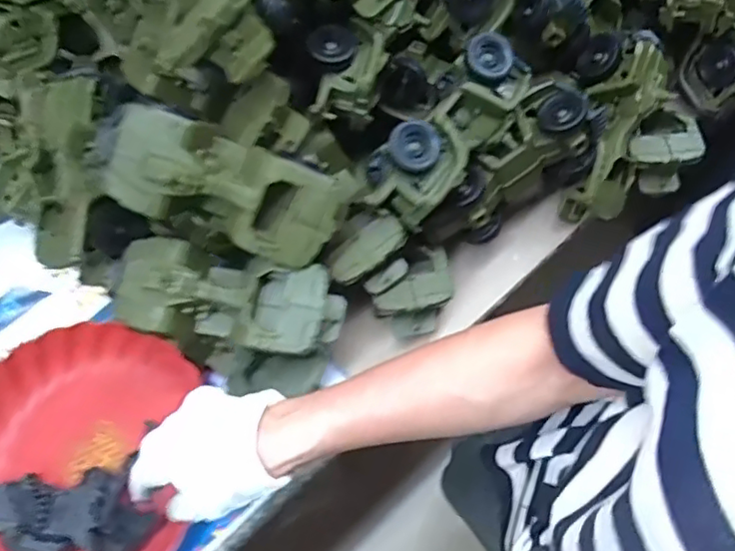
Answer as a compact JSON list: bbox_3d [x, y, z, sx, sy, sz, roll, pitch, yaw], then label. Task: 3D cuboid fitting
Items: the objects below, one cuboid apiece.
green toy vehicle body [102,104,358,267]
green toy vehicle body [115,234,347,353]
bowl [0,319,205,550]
[{"bbox_3d":[-0.111,-0.069,0.480,0.184,0.077,0.080,18,66,-13],"label":"green toy vehicle body"},{"bbox_3d":[-0.118,0.021,0.514,0.189,0.062,0.080,9,67,5],"label":"green toy vehicle body"},{"bbox_3d":[-0.271,0.170,0.569,0.228,0.070,0.239,2,66,2],"label":"bowl"}]

